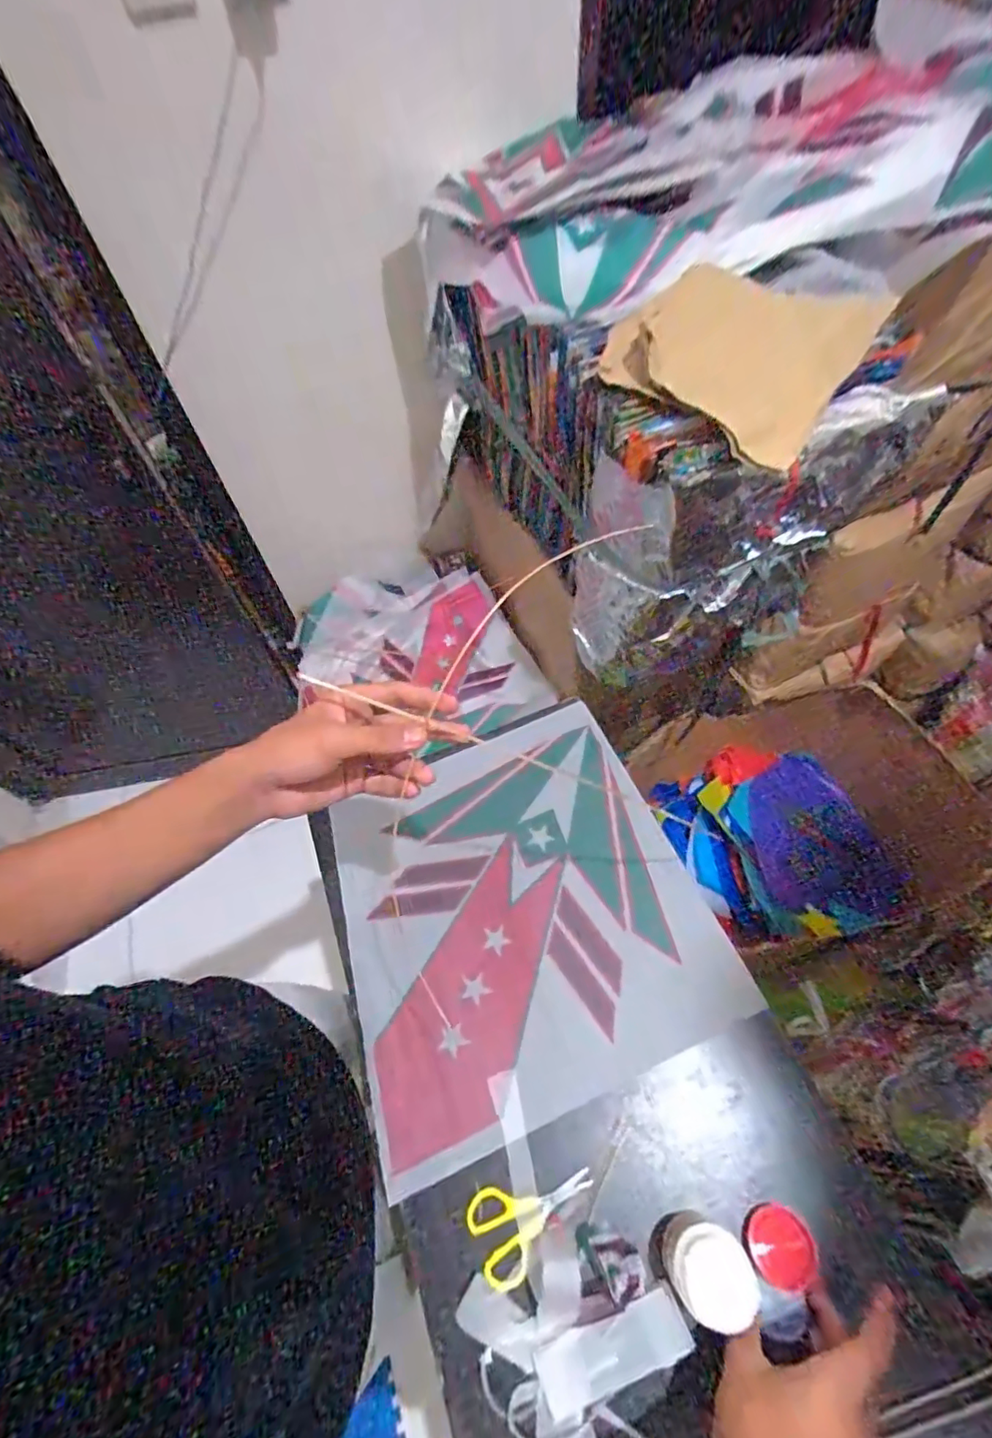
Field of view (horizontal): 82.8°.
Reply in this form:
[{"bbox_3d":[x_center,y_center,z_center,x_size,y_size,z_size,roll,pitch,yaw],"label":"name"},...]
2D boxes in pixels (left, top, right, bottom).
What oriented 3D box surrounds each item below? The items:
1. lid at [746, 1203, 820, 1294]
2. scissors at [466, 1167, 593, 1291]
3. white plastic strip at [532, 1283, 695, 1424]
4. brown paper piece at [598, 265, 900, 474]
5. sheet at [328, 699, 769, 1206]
[{"bbox_3d":[0.239,0.441,0.468,0.052,0.010,0.054,-27,60,7],"label":"lid"},{"bbox_3d":[0.034,0.440,0.492,0.112,0.004,0.064,-16,54,-7],"label":"scissors"},{"bbox_3d":[0.091,0.490,0.435,0.120,0.020,0.042,-18,54,-9],"label":"white plastic strip"},{"bbox_3d":[0.262,-0.392,0.617,0.242,0.077,0.235,26,60,21],"label":"brown paper piece"},{"bbox_3d":[0.015,0.205,0.649,0.400,0.034,0.415,-20,55,-11],"label":"sheet"}]

